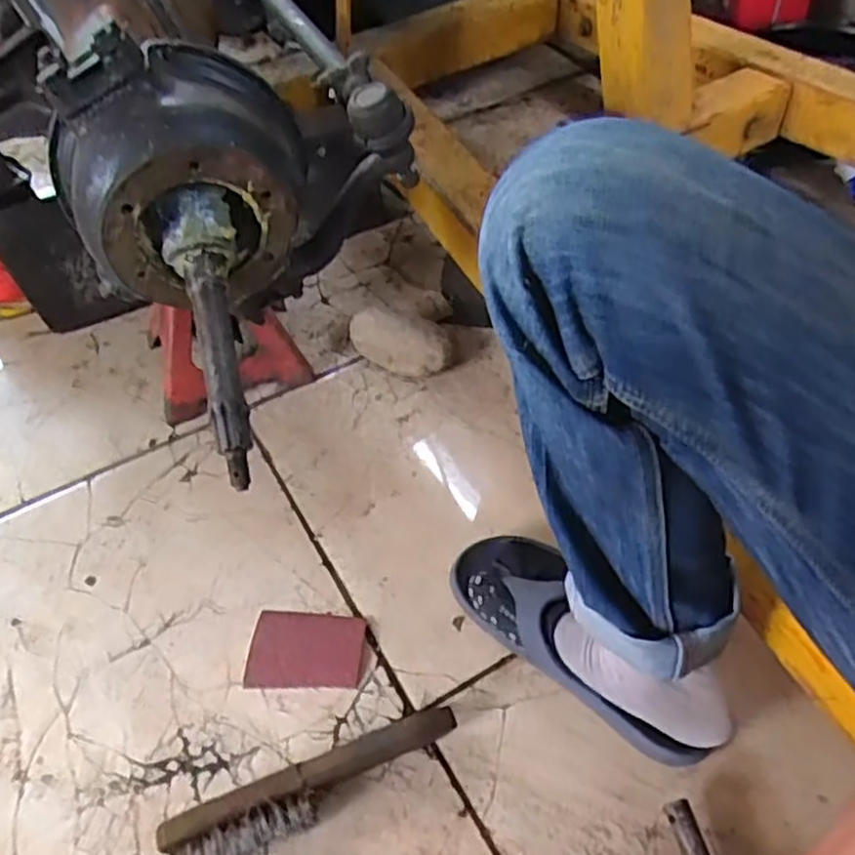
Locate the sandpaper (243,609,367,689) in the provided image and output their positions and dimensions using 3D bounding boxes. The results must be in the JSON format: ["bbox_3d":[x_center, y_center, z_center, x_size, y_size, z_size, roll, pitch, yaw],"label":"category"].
[{"bbox_3d":[-0.109,0.198,0.674,0.101,0.004,0.070,1,51,4],"label":"sandpaper"}]

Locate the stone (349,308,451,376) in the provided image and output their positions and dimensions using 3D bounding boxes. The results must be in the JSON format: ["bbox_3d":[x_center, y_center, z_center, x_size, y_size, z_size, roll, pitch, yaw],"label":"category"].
[{"bbox_3d":[-0.028,-0.102,0.874,0.118,0.068,0.065,27,57,23],"label":"stone"}]

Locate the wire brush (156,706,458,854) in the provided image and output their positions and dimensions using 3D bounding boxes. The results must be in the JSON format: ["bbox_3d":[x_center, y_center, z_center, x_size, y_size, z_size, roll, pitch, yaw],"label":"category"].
[{"bbox_3d":[-0.087,0.283,0.587,0.234,0.032,0.046,-20,52,-13],"label":"wire brush"}]

